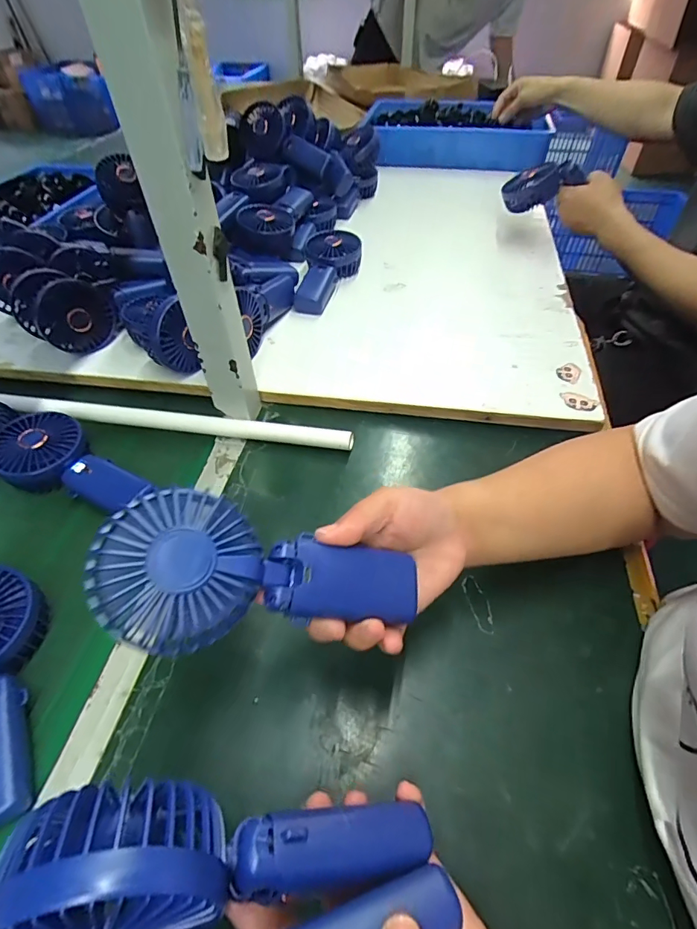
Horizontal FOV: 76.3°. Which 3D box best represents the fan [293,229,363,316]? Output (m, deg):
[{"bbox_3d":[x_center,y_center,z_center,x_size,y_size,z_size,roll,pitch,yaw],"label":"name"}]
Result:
[{"bbox_3d":[-0.027,-0.294,0.672,0.089,0.047,0.165,2,50,3],"label":"fan"}]

